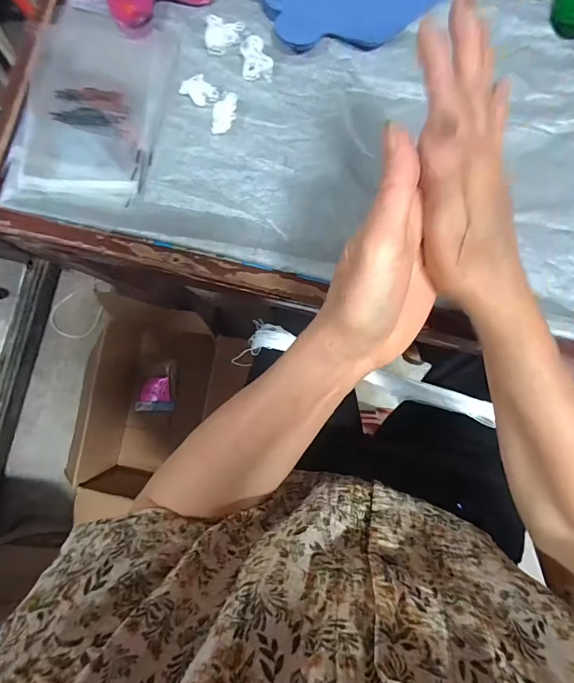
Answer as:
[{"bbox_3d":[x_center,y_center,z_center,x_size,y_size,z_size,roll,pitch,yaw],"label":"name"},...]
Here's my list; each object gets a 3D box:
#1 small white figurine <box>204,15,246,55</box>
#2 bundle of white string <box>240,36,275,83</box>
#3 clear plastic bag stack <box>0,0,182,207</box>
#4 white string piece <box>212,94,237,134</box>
[{"bbox_3d":[-0.064,-0.311,0.390,0.037,0.016,0.033,4,83,5],"label":"small white figurine"},{"bbox_3d":[-0.030,-0.280,0.379,0.030,0.019,0.031,-9,82,3],"label":"bundle of white string"},{"bbox_3d":[-0.203,-0.248,0.402,0.150,0.009,0.229,11,83,6],"label":"clear plastic bag stack"},{"bbox_3d":[-0.062,-0.228,0.381,0.020,0.008,0.041,11,83,6],"label":"white string piece"}]

